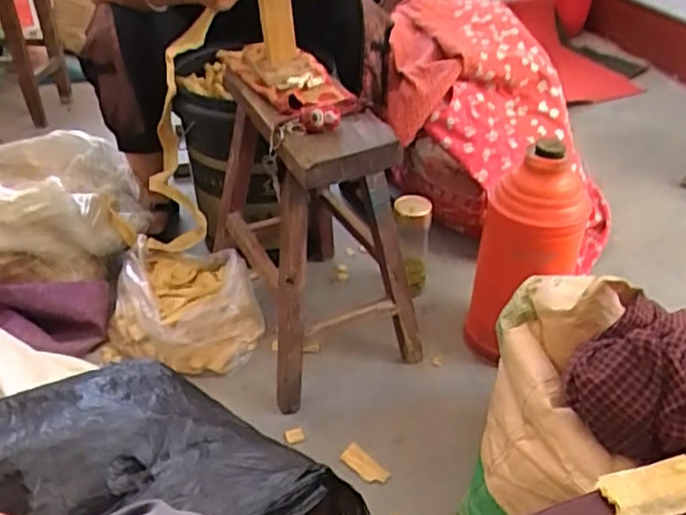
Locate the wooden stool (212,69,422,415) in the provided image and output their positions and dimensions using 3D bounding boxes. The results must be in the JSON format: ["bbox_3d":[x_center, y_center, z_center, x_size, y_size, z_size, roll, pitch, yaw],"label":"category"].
[{"bbox_3d":[-0.057,-0.064,1.078,0.244,0.408,0.377,-15,38,-19],"label":"wooden stool"}]

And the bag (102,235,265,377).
[{"bbox_3d":[-0.276,0.075,1.172,0.265,0.106,0.278,2,36,3],"label":"bag"}]

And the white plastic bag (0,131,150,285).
[{"bbox_3d":[-0.579,-0.123,1.268,0.357,0.137,0.393,-12,38,-16],"label":"white plastic bag"}]

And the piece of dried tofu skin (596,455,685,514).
[{"bbox_3d":[0.207,0.147,0.422,0.085,0.007,0.034,-10,37,-13],"label":"piece of dried tofu skin"}]

